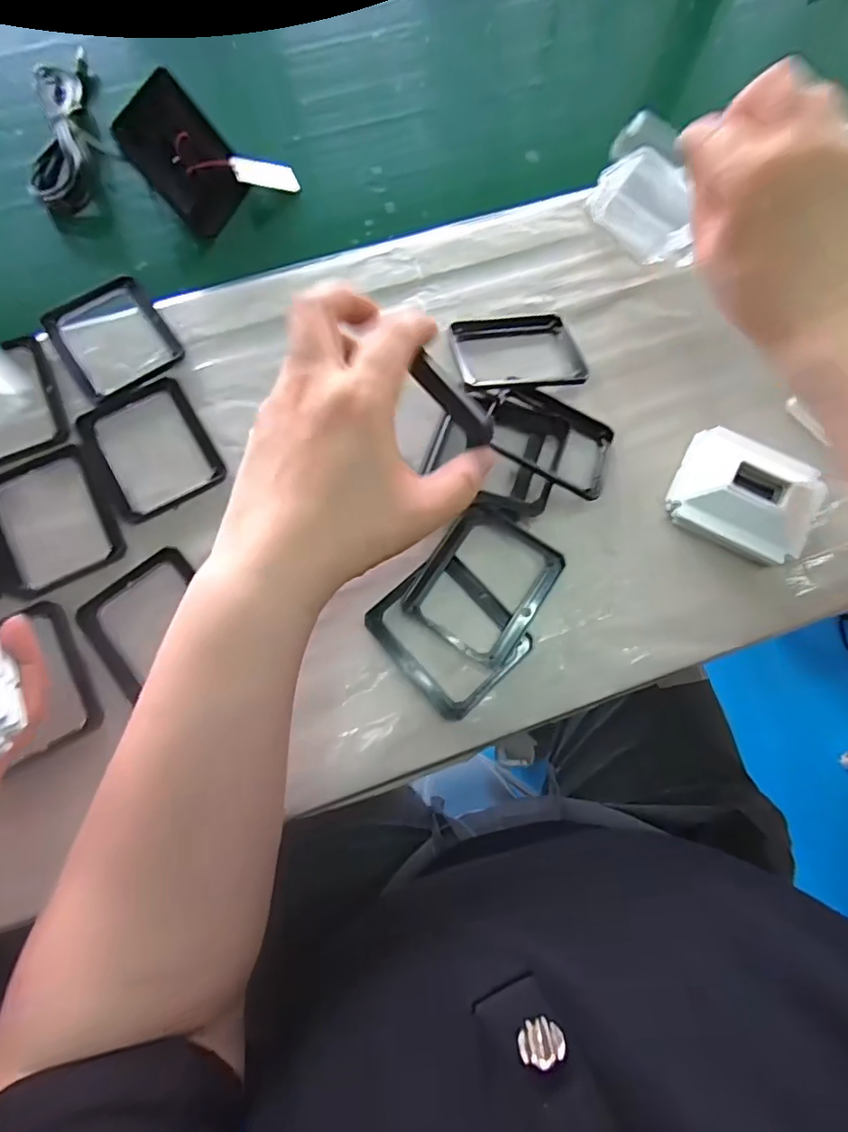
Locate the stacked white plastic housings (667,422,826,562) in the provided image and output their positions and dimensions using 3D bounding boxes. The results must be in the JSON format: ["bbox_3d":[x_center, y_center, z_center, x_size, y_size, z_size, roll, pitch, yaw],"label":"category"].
[{"bbox_3d":[0.195,-0.043,0.333,0.079,0.034,0.064,28,76,6],"label":"stacked white plastic housings"}]

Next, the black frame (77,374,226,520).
[{"bbox_3d":[-0.171,-0.075,0.344,0.068,0.005,0.086,-29,77,-9],"label":"black frame"}]

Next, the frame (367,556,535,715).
[{"bbox_3d":[0.015,0.038,0.321,0.068,0.008,0.080,-41,79,-11],"label":"frame"}]

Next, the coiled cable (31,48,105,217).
[{"bbox_3d":[-0.273,-0.333,0.417,0.048,0.022,0.141,-13,75,-5],"label":"coiled cable"}]

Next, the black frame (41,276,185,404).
[{"bbox_3d":[-0.205,-0.152,0.363,0.067,0.009,0.082,-35,78,-10],"label":"black frame"}]

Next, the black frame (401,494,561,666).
[{"bbox_3d":[0.037,0.007,0.325,0.072,0.012,0.087,37,77,8],"label":"black frame"}]

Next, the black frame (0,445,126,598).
[{"bbox_3d":[-0.226,-0.028,0.330,0.070,0.011,0.090,-27,77,-9],"label":"black frame"}]

